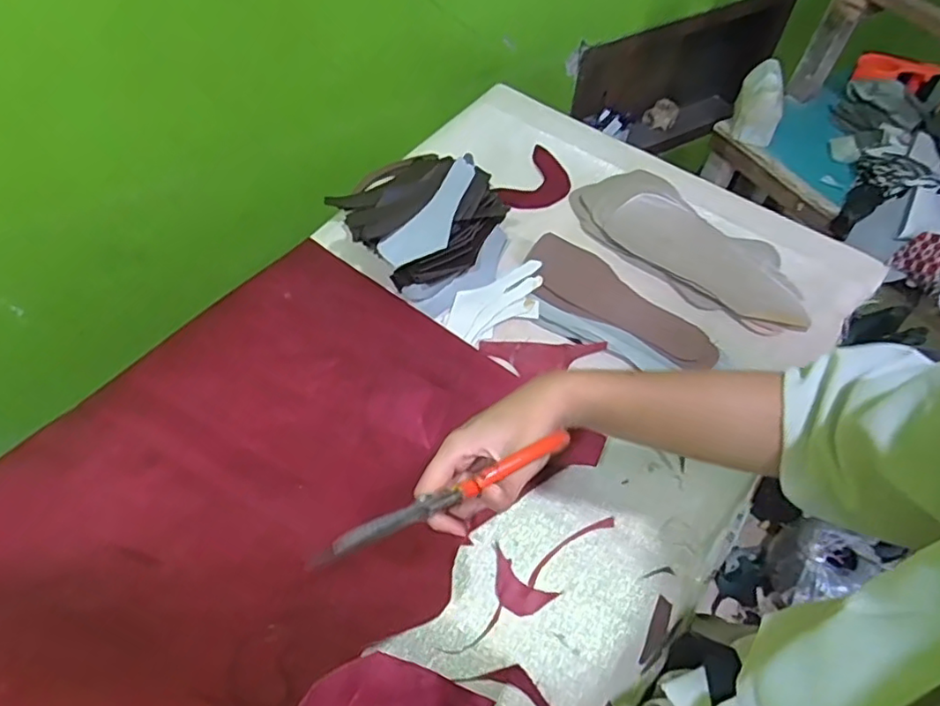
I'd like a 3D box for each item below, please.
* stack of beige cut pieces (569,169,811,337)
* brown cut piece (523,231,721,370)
[{"bbox_3d":[0.278,-0.141,0.780,0.319,0.026,0.131,37,63,20],"label":"stack of beige cut pieces"},{"bbox_3d":[0.180,-0.067,0.739,0.252,0.007,0.100,29,60,16],"label":"brown cut piece"}]

